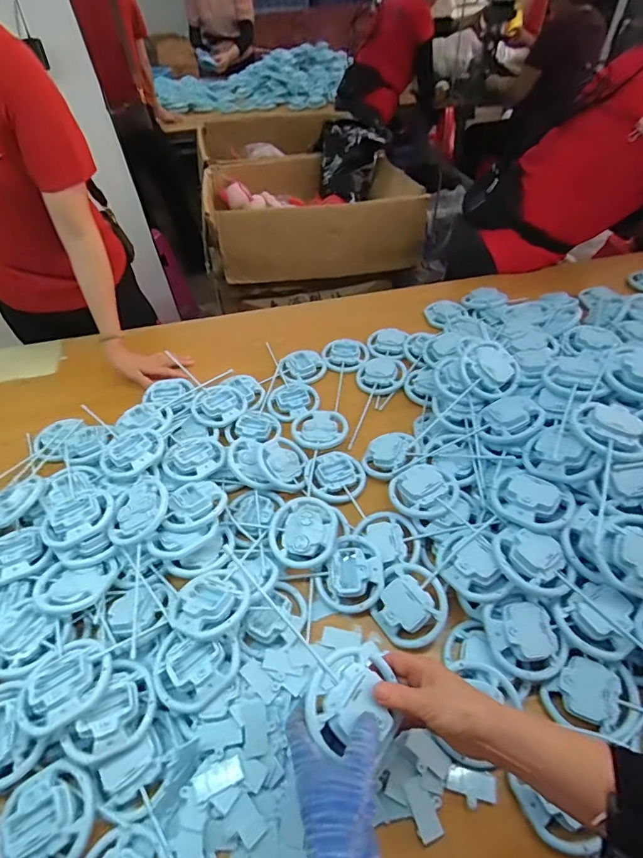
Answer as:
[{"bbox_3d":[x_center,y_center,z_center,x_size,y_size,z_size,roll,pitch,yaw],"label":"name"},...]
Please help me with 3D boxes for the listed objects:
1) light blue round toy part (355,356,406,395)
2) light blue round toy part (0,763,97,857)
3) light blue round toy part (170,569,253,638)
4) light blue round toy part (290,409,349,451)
[{"bbox_3d":[0.126,-0.114,0.910,0.097,0.022,0.105,-21,52,-15],"label":"light blue round toy part"},{"bbox_3d":[-0.292,0.407,0.457,0.100,0.027,0.087,10,50,11],"label":"light blue round toy part"},{"bbox_3d":[-0.143,0.225,0.564,0.102,0.038,0.088,-30,54,-21],"label":"light blue round toy part"},{"bbox_3d":[-0.003,-0.003,0.811,0.101,0.023,0.110,-1,49,1],"label":"light blue round toy part"}]

